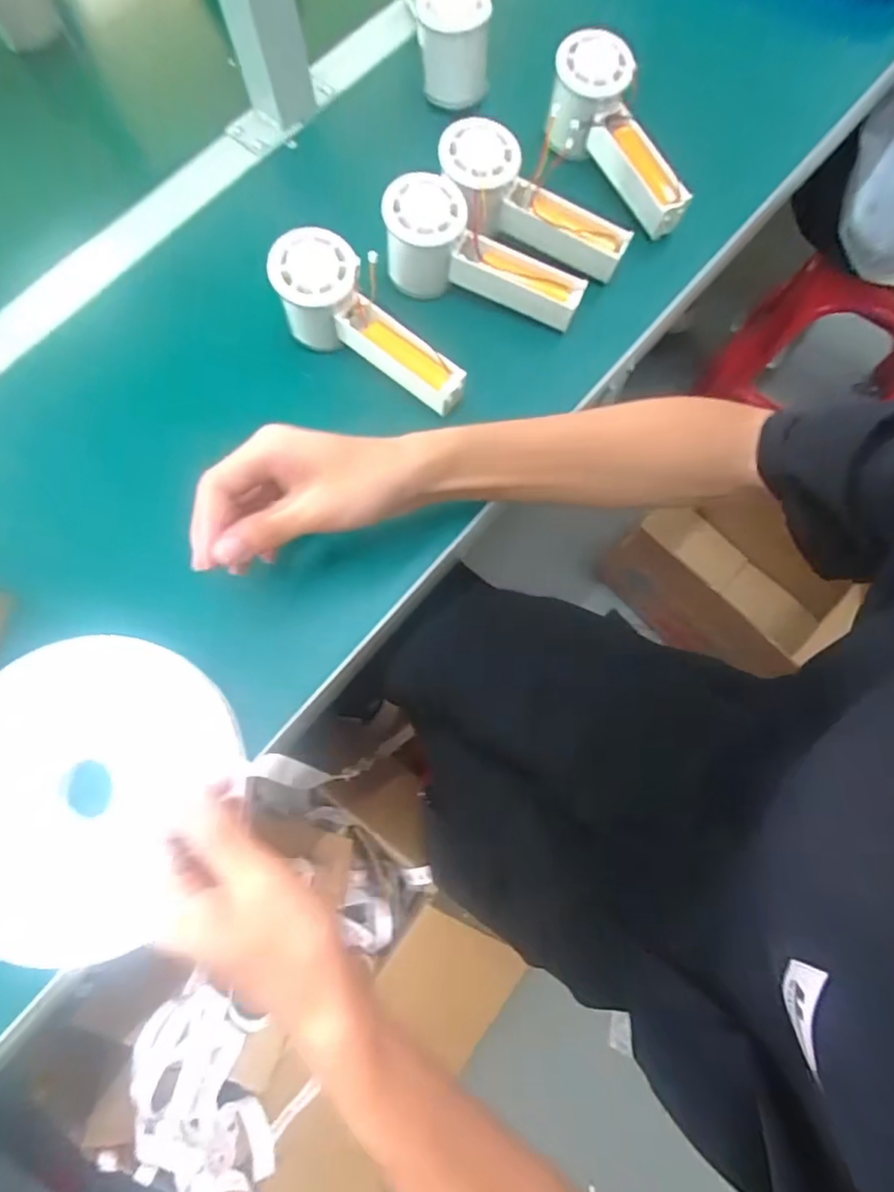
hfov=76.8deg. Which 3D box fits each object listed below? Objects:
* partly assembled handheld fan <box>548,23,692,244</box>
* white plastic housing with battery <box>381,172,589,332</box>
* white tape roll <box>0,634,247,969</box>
[{"bbox_3d":[0.130,-0.353,0.442,0.068,0.048,0.152,-37,97,-9],"label":"partly assembled handheld fan"},{"bbox_3d":[0.024,-0.248,0.427,0.153,0.060,0.056,20,75,-9],"label":"white plastic housing with battery"},{"bbox_3d":[-0.226,0.115,0.341,0.171,0.014,0.181,0,75,0],"label":"white tape roll"}]

